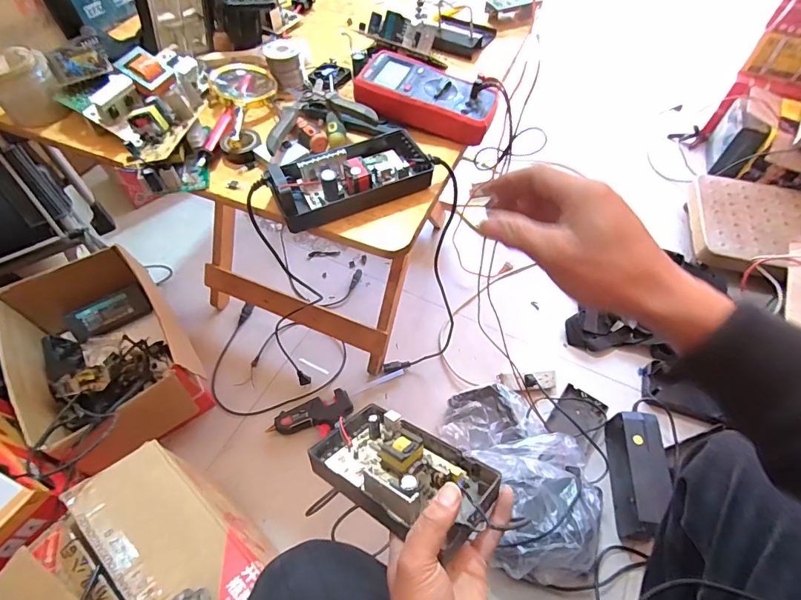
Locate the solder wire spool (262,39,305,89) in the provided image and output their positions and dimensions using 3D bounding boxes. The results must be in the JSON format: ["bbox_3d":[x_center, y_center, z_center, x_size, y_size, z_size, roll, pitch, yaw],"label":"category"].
[{"bbox_3d":[-0.166,-0.337,0.596,0.048,0.052,0.043,-18,58,-12],"label":"solder wire spool"}]

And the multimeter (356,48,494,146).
[{"bbox_3d":[0.035,-0.268,0.545,0.177,0.042,0.103,21,59,13],"label":"multimeter"}]

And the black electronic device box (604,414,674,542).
[{"bbox_3d":[0.448,0.328,0.782,0.068,0.108,0.214,7,57,4],"label":"black electronic device box"}]

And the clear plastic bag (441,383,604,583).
[{"bbox_3d":[0.230,0.320,0.785,0.220,0.137,0.360,-18,58,-12],"label":"clear plastic bag"}]

